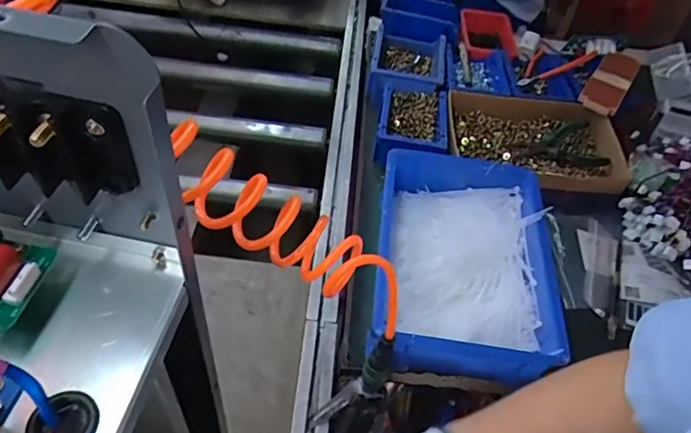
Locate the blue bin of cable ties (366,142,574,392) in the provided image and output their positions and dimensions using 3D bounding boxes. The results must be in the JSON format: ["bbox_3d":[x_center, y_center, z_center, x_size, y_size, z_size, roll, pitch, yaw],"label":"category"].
[{"bbox_3d":[0.144,0.055,0.645,0.206,0.088,0.287,9,49,0],"label":"blue bin of cable ties"}]

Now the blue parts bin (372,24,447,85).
[{"bbox_3d":[0.109,-0.268,0.891,0.122,0.061,0.175,10,49,0],"label":"blue parts bin"}]

